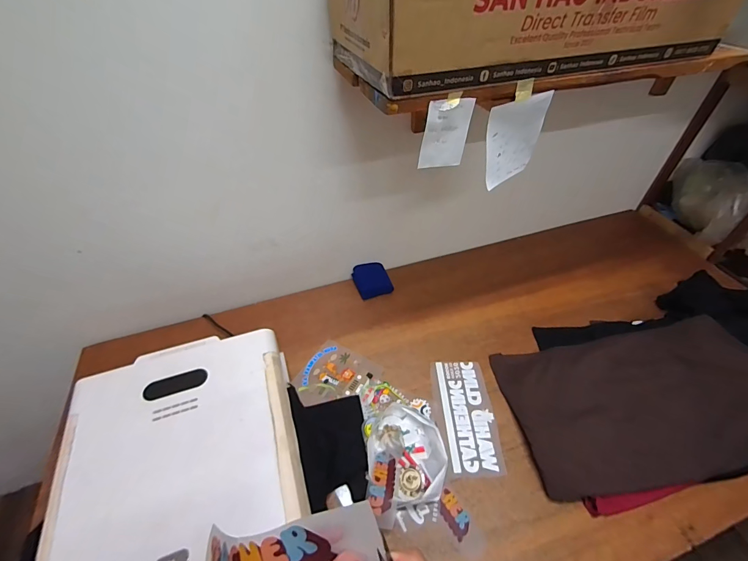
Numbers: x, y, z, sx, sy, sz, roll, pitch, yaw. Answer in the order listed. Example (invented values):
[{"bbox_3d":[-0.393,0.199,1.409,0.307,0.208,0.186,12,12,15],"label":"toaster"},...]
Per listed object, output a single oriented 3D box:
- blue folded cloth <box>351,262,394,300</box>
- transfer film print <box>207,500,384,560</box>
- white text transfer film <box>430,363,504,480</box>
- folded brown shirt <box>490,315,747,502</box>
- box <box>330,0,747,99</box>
[{"bbox_3d":[-0.005,-0.001,1.130,0.114,0.039,0.121,-15,49,-12],"label":"blue folded cloth"},{"bbox_3d":[-0.076,0.224,0.282,0.161,0.053,0.062,-23,49,4],"label":"transfer film print"},{"bbox_3d":[0.222,0.325,0.847,0.136,0.006,0.278,0,47,0],"label":"white text transfer film"},{"bbox_3d":[0.587,0.270,0.785,0.520,0.080,0.342,-18,47,14],"label":"folded brown shirt"},{"bbox_3d":[0.267,-0.461,0.565,0.631,0.146,0.263,-13,50,-12],"label":"box"}]

